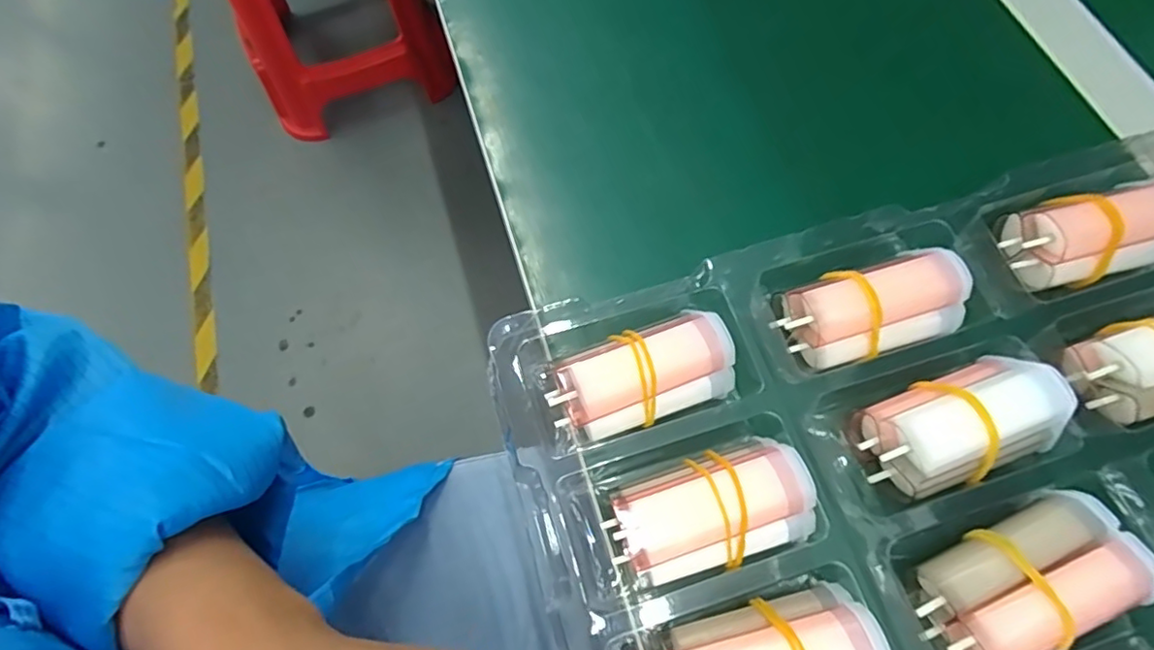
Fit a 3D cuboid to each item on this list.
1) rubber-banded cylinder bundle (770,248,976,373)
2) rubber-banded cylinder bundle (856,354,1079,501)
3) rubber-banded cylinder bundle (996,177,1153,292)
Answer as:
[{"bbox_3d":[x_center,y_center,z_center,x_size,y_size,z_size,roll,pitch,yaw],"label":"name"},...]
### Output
[{"bbox_3d":[0.114,-0.006,0.225,0.065,0.025,0.032,-11,67,-4],"label":"rubber-banded cylinder bundle"},{"bbox_3d":[0.137,0.035,0.209,0.070,0.026,0.035,-23,68,-9],"label":"rubber-banded cylinder bundle"},{"bbox_3d":[0.212,-0.037,0.235,0.065,0.026,0.032,-8,67,-3],"label":"rubber-banded cylinder bundle"}]

